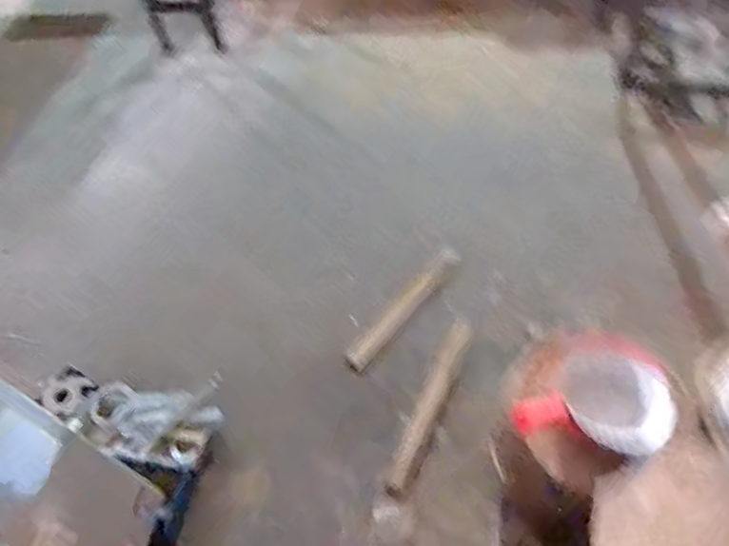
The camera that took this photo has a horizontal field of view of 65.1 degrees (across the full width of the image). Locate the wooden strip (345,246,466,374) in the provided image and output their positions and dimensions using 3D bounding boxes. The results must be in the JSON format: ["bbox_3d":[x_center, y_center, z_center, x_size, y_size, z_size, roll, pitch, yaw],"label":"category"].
[{"bbox_3d":[0.117,0.096,1.628,0.073,0.024,0.466,33,64,25],"label":"wooden strip"}]

